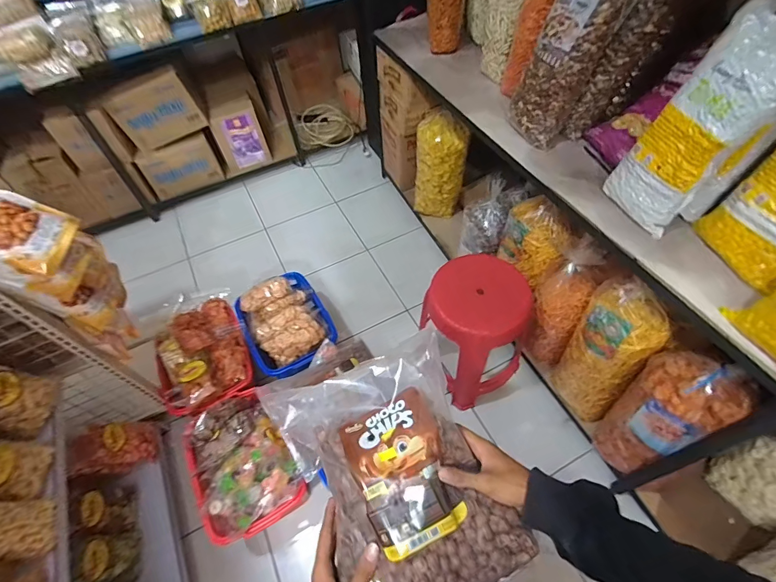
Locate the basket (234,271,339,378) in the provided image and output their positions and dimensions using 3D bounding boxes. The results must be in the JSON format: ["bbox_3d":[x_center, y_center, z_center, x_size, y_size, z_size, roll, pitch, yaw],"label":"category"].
[{"bbox_3d":[-0.382,0.112,1.449,0.300,0.125,0.414,-28,58,-14],"label":"basket"}]

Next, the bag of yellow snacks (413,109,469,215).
[{"bbox_3d":[0.241,-0.561,1.832,0.215,0.485,0.169,1,56,5],"label":"bag of yellow snacks"}]

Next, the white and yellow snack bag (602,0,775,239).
[{"bbox_3d":[0.694,-0.345,0.834,0.143,0.439,0.202,-9,52,-27],"label":"white and yellow snack bag"}]

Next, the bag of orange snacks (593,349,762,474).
[{"bbox_3d":[0.745,0.342,1.097,0.159,0.509,0.194,-28,58,-15],"label":"bag of orange snacks"}]

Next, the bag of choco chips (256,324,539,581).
[{"bbox_3d":[0.001,0.221,0.499,0.241,0.069,0.329,-21,56,-10],"label":"bag of choco chips"}]

